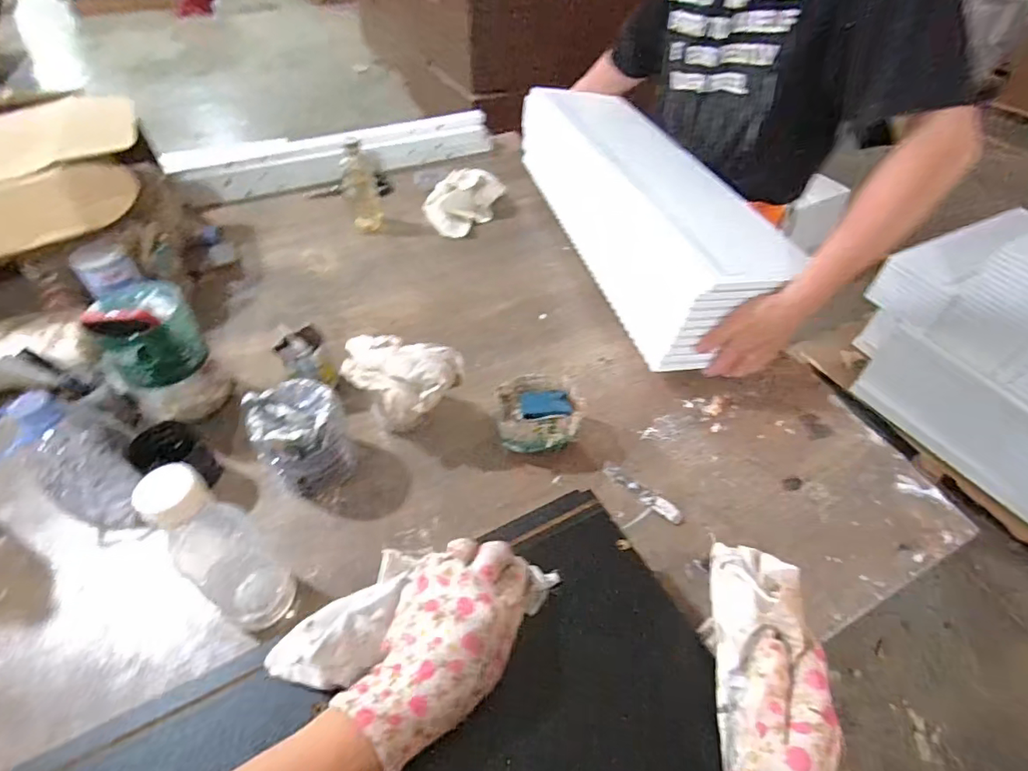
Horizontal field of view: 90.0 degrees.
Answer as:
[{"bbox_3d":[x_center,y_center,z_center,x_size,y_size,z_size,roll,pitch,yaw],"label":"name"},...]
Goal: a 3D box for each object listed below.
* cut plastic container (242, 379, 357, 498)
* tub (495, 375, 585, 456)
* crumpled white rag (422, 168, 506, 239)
[{"bbox_3d":[-0.237,0.063,0.587,0.099,0.105,0.095,-20,51,-19],"label":"cut plastic container"},{"bbox_3d":[0.029,0.040,0.640,0.104,0.066,0.087,-3,47,-4],"label":"tub"},{"bbox_3d":[-0.098,-0.363,1.014,0.104,0.076,0.158,28,52,23],"label":"crumpled white rag"}]

